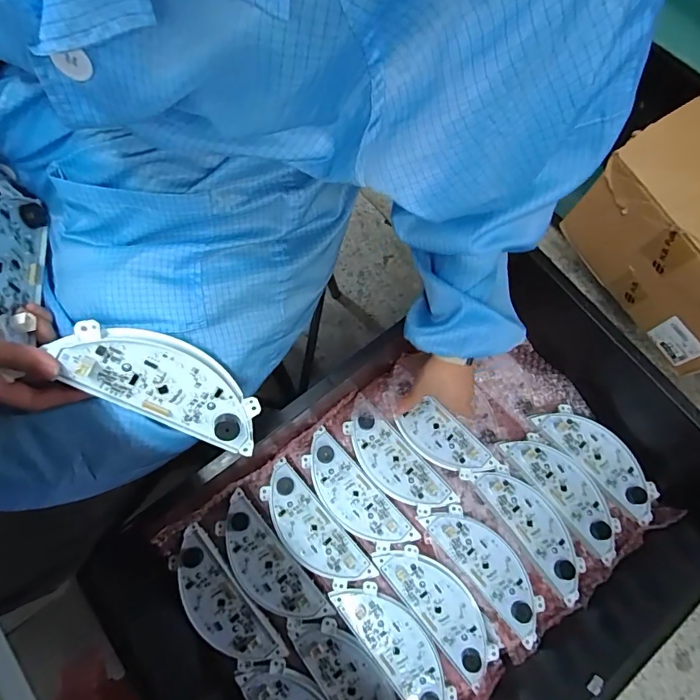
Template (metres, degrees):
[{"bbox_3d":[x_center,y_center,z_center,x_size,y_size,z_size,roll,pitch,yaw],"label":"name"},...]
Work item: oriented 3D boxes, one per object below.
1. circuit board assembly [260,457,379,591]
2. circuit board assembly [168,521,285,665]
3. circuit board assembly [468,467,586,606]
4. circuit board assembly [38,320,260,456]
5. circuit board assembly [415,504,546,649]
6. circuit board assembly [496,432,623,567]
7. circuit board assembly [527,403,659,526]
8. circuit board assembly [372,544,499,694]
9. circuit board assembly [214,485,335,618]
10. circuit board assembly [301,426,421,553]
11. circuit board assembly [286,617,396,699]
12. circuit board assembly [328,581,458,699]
[{"bbox_3d":[-0.049,0.218,0.544,0.062,0.009,0.167,-40,77,-13],"label":"circuit board assembly"},{"bbox_3d":[-0.153,0.291,0.516,0.062,0.012,0.171,-38,77,-13],"label":"circuit board assembly"},{"bbox_3d":[0.230,0.216,0.557,0.061,0.014,0.168,-34,76,-12],"label":"circuit board assembly"},{"bbox_3d":[-0.145,0.031,0.366,0.163,0.016,0.069,28,100,-24],"label":"circuit board assembly"},{"bbox_3d":[0.168,0.260,0.545,0.065,0.016,0.174,-41,78,-9],"label":"circuit board assembly"},{"bbox_3d":[0.277,0.174,0.571,0.067,0.012,0.173,-38,77,-13],"label":"circuit board assembly"},{"bbox_3d":[0.330,0.138,0.593,0.064,0.008,0.177,-42,78,-14],"label":"circuit board assembly"},{"bbox_3d":[0.106,0.299,0.527,0.065,0.007,0.170,-39,77,-13],"label":"circuit board assembly"},{"bbox_3d":[-0.102,0.255,0.532,0.063,0.005,0.171,-38,77,-13],"label":"circuit board assembly"},{"bbox_3d":[0.002,0.182,0.557,0.061,0.015,0.169,-41,77,-14],"label":"circuit board assembly"},{"bbox_3d":[0.001,0.368,0.503,0.063,0.010,0.168,-35,76,-12],"label":"circuit board assembly"},{"bbox_3d":[0.056,0.338,0.510,0.061,0.008,0.172,-38,77,-13],"label":"circuit board assembly"}]

